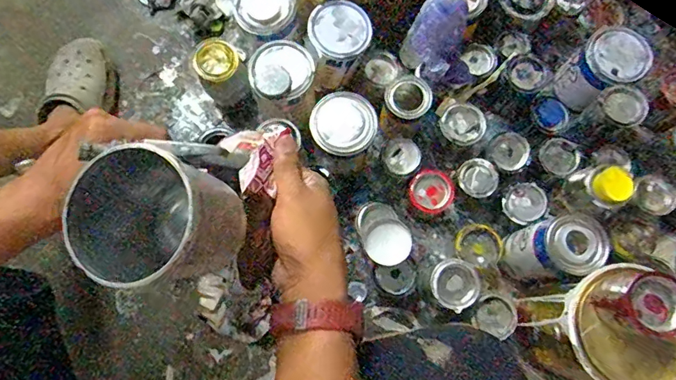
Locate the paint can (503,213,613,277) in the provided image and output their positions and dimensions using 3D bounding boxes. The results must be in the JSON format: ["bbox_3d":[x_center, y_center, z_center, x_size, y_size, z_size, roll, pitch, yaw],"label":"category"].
[{"bbox_3d":[0.316,0.087,0.678,0.077,0.144,0.078,0,76,-1],"label":"paint can"}]

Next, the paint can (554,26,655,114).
[{"bbox_3d":[0.457,-0.211,0.792,0.113,0.099,0.095,-34,79,-9],"label":"paint can"}]

